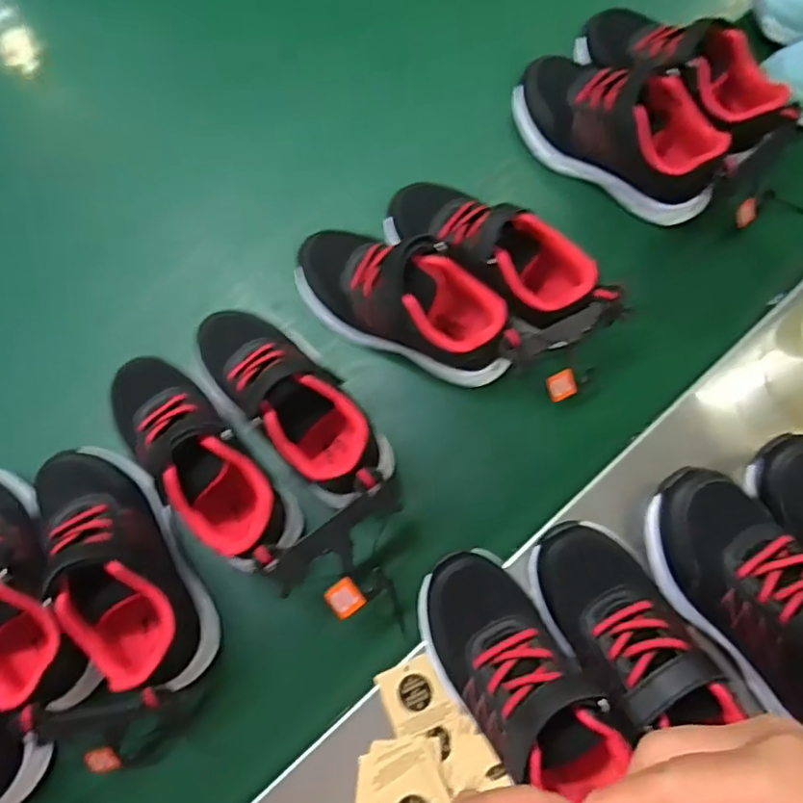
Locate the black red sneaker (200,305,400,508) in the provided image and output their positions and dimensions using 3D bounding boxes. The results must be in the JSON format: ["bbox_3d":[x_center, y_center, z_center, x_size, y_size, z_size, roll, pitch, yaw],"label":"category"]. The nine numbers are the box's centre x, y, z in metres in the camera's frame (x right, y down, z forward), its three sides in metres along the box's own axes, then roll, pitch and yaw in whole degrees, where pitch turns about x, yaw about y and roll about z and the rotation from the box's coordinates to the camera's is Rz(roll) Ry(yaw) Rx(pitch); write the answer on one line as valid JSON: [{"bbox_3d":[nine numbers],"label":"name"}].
[{"bbox_3d":[-0.084,-0.003,0.449,0.190,0.082,0.078,42,80,11],"label":"black red sneaker"}]

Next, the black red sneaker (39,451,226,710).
[{"bbox_3d":[-0.201,0.114,0.418,0.074,0.065,0.186,-29,77,-6],"label":"black red sneaker"}]

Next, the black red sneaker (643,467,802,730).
[{"bbox_3d":[0.227,0.120,0.365,0.080,0.067,0.175,-38,78,-8],"label":"black red sneaker"}]

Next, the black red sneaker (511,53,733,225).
[{"bbox_3d":[0.183,-0.230,0.508,0.187,0.081,0.079,36,79,10],"label":"black red sneaker"}]

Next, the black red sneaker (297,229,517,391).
[{"bbox_3d":[-0.001,-0.078,0.466,0.187,0.072,0.082,25,77,8],"label":"black red sneaker"}]

